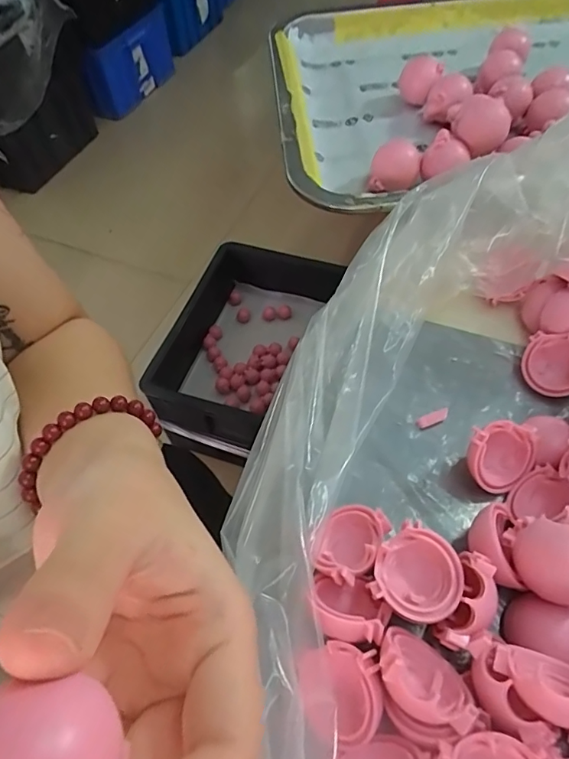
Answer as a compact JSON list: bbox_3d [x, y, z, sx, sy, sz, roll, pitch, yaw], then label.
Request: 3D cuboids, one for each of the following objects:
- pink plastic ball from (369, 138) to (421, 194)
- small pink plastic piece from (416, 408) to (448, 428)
[{"bbox_3d":[0.069,-0.132,0.303,0.029,0.024,0.028,8,59,8],"label":"pink plastic ball"},{"bbox_3d":[0.068,0.018,0.223,0.015,0.004,0.005,-19,59,-9],"label":"small pink plastic piece"}]

